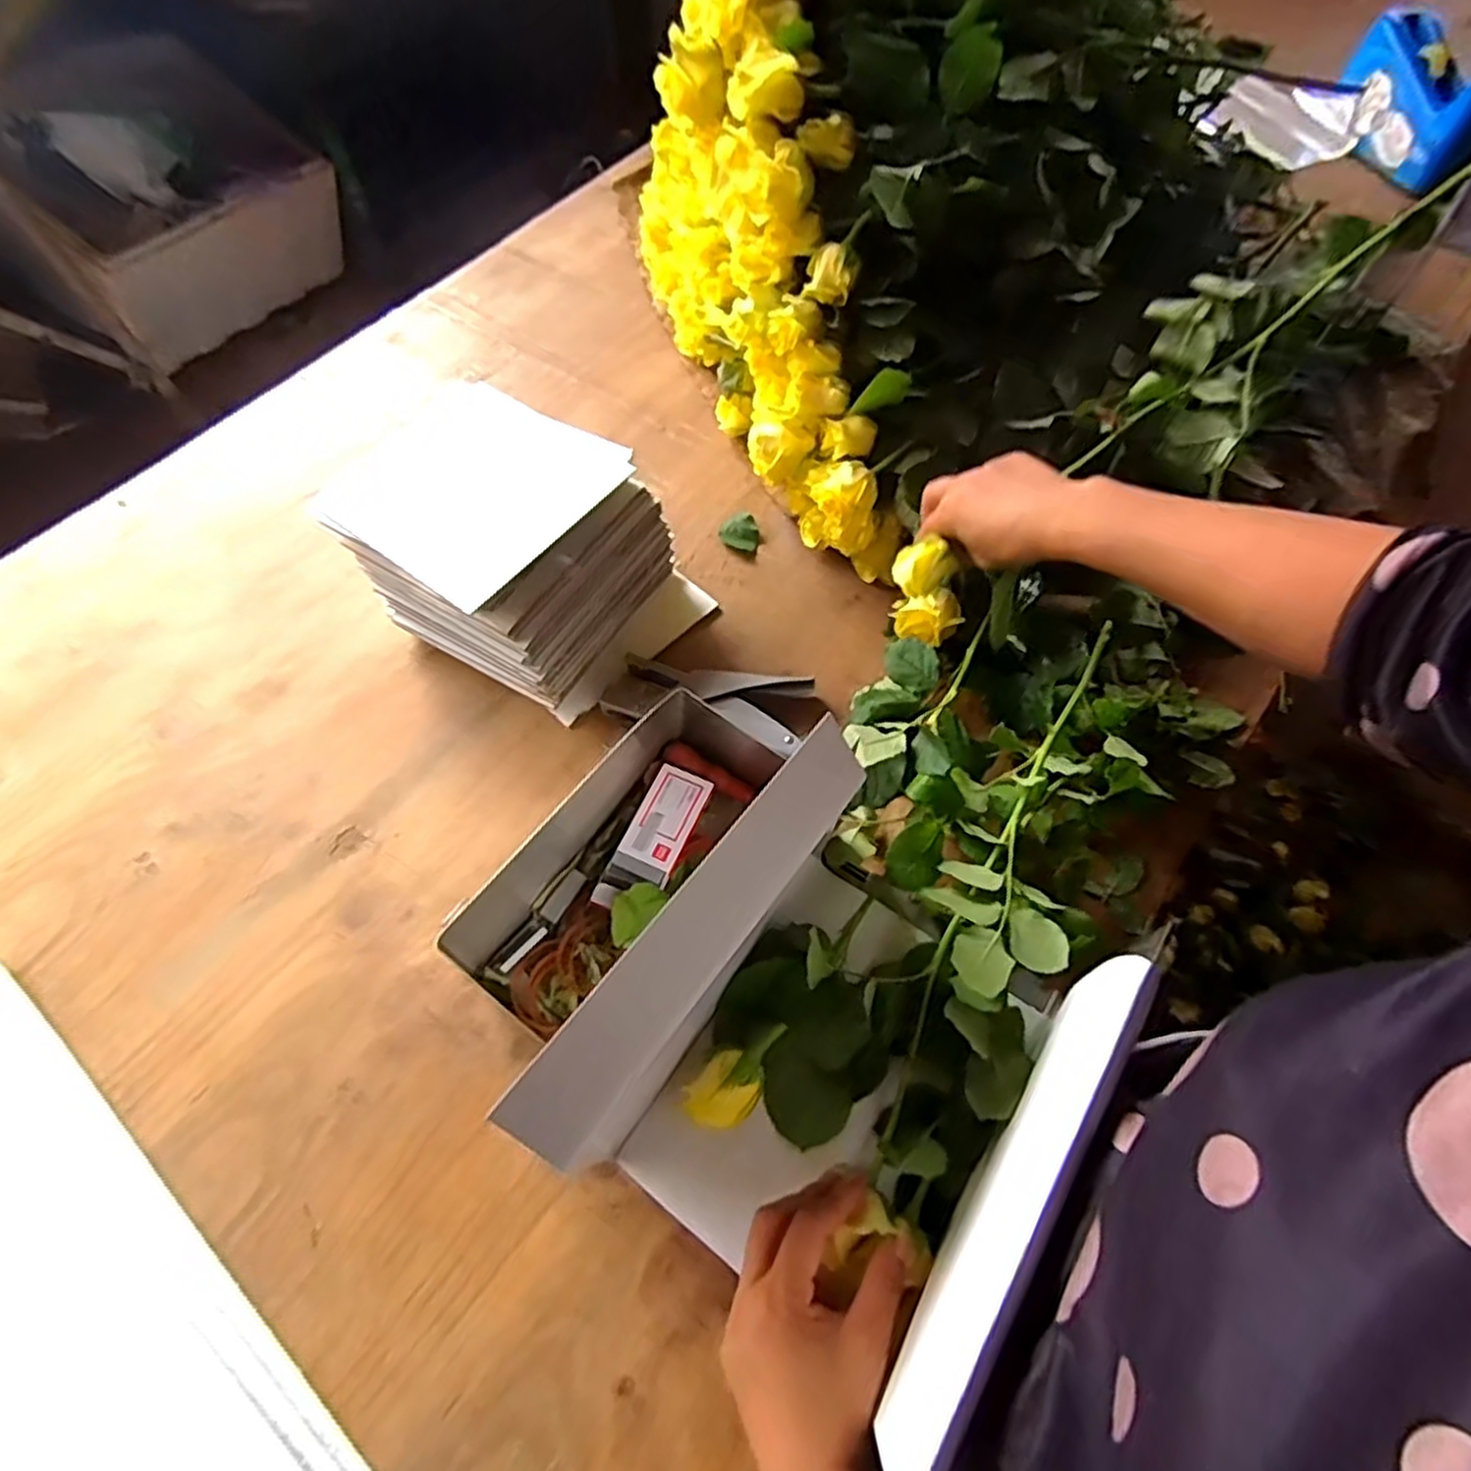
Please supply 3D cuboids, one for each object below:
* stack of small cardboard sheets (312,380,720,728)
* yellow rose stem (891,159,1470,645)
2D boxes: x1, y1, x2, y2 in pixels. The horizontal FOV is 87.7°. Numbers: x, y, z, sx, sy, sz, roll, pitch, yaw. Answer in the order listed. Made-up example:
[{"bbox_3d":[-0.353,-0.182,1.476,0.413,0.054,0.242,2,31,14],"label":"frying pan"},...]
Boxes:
[{"bbox_3d":[-0.155,-0.130,0.577,0.216,0.123,0.175,35,68,16],"label":"stack of small cardboard sheets"},{"bbox_3d":[0.283,-0.218,0.492,0.446,0.067,0.099,-40,67,15],"label":"yellow rose stem"}]

